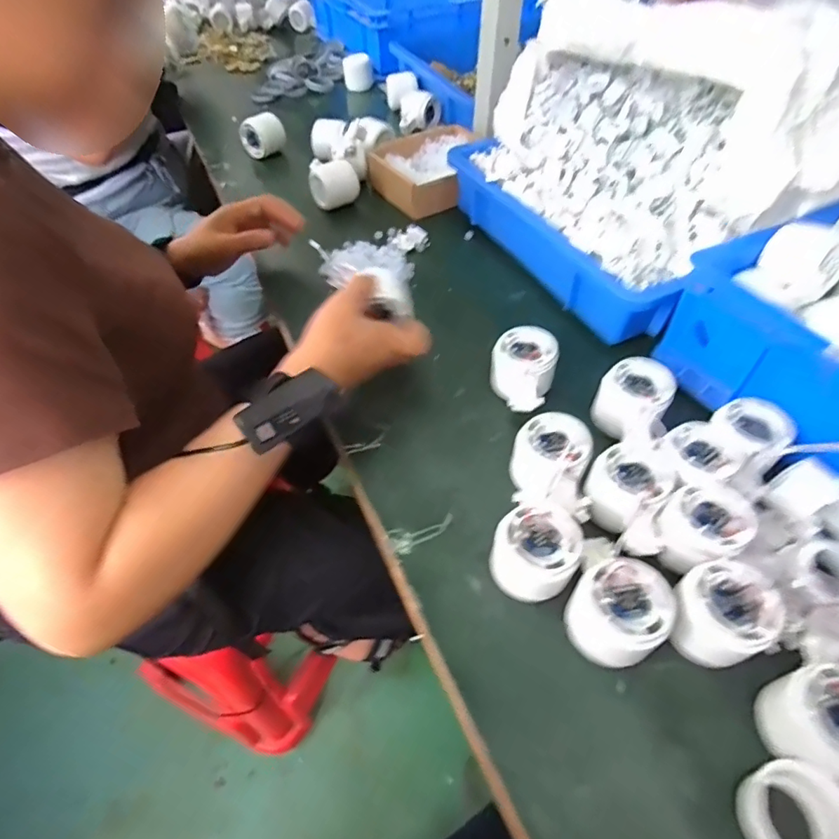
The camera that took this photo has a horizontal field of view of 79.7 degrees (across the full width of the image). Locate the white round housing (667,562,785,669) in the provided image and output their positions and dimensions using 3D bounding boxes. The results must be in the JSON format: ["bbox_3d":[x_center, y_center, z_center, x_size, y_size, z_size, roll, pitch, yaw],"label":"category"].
[{"bbox_3d":[0.210,0.135,0.349,0.068,0.044,0.058,-19,53,-14],"label":"white round housing"}]

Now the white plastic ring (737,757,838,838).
[{"bbox_3d":[0.218,0.230,0.289,0.053,0.028,0.053,-1,51,1],"label":"white plastic ring"}]

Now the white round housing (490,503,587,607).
[{"bbox_3d":[0.085,0.102,0.374,0.061,0.047,0.068,28,57,22],"label":"white round housing"}]

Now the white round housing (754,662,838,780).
[{"bbox_3d":[0.250,0.185,0.307,0.065,0.044,0.061,-1,51,1],"label":"white round housing"}]

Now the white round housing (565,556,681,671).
[{"bbox_3d":[0.136,0.136,0.345,0.063,0.049,0.064,-1,51,1],"label":"white round housing"}]

